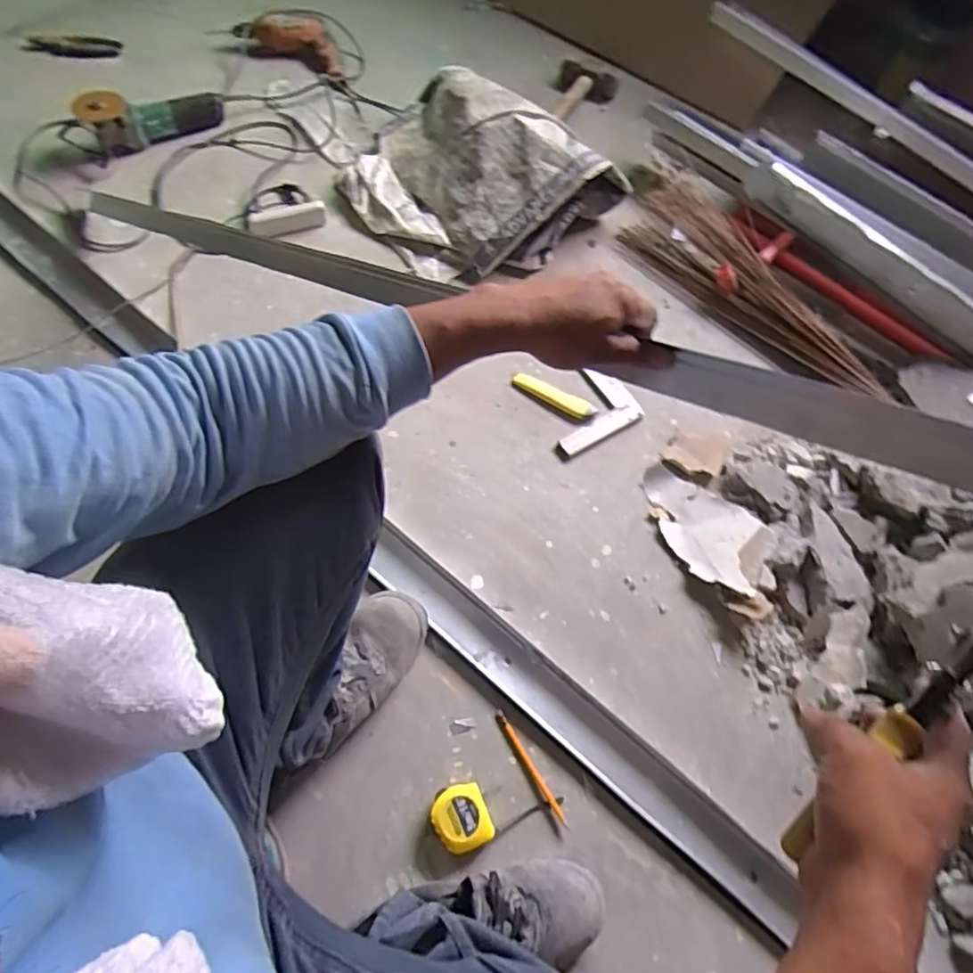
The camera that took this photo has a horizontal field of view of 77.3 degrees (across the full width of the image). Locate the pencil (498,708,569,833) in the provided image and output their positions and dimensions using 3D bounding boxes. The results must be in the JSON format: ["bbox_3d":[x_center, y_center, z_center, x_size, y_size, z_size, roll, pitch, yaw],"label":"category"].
[{"bbox_3d":[0.058,0.361,0.783,0.012,0.009,0.156,-28,69,-16],"label":"pencil"}]

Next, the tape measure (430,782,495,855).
[{"bbox_3d":[-0.032,0.408,0.749,0.067,0.034,0.073,-18,66,-12],"label":"tape measure"}]

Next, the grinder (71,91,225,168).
[{"bbox_3d":[-0.684,-0.764,1.254,0.268,0.109,0.084,-24,68,-14],"label":"grinder"}]

